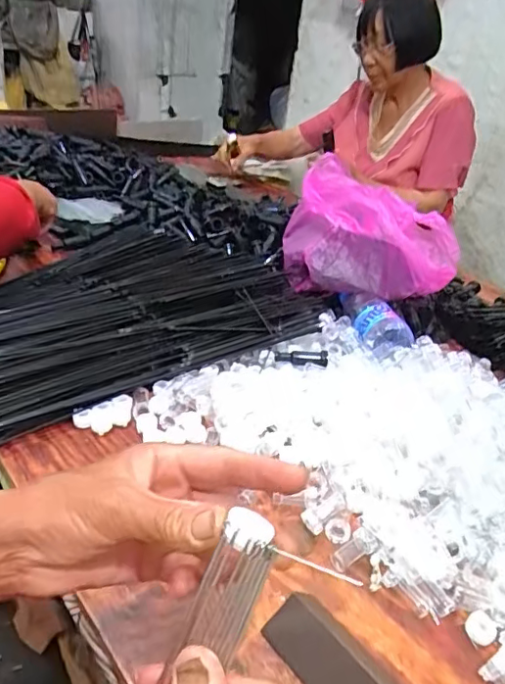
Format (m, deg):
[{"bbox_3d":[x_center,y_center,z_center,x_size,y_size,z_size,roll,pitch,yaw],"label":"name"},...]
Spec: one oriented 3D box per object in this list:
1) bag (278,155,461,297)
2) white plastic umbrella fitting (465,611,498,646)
[{"bbox_3d":[0.186,-0.168,0.850,0.264,0.147,0.172,12,32,6],"label":"bag"},{"bbox_3d":[0.179,0.225,0.430,0.021,0.007,0.024,-7,36,-16],"label":"white plastic umbrella fitting"}]

